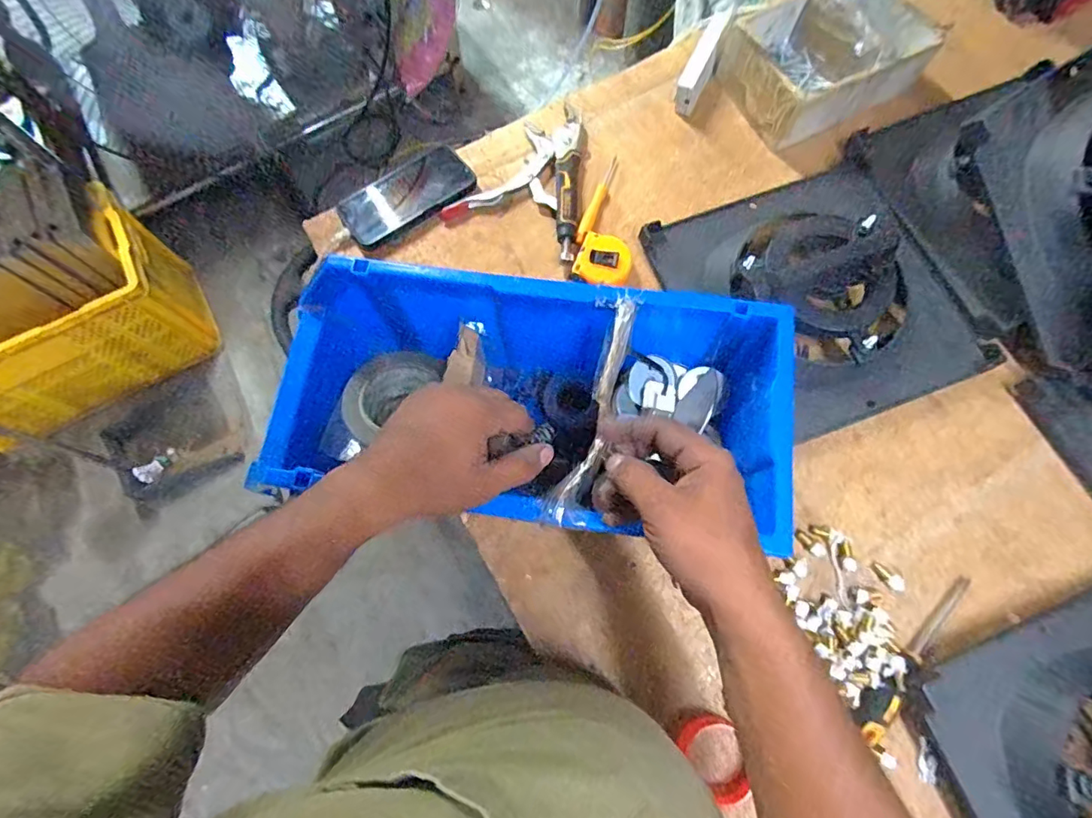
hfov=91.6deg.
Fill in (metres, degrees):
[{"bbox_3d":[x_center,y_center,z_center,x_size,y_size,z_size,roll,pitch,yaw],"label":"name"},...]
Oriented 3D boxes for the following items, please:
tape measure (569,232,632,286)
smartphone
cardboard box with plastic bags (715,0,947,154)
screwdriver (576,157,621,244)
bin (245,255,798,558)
[{"bbox_3d":[0.067,-0.174,0.630,0.065,0.033,0.067,0,73,1],"label":"tape measure"},{"bbox_3d":[-0.175,-0.269,0.669,0.165,0.017,0.073,-32,76,-8],"label":"smartphone"},{"bbox_3d":[0.355,-0.444,0.678,0.237,0.090,0.176,-25,75,-6],"label":"cardboard box with plastic bags"},{"bbox_3d":[0.065,-0.264,0.664,0.017,0.018,0.139,19,75,6],"label":"screwdriver"},{"bbox_3d":[-0.025,-0.007,0.485,0.451,0.158,0.200,9,74,11],"label":"bin"}]

